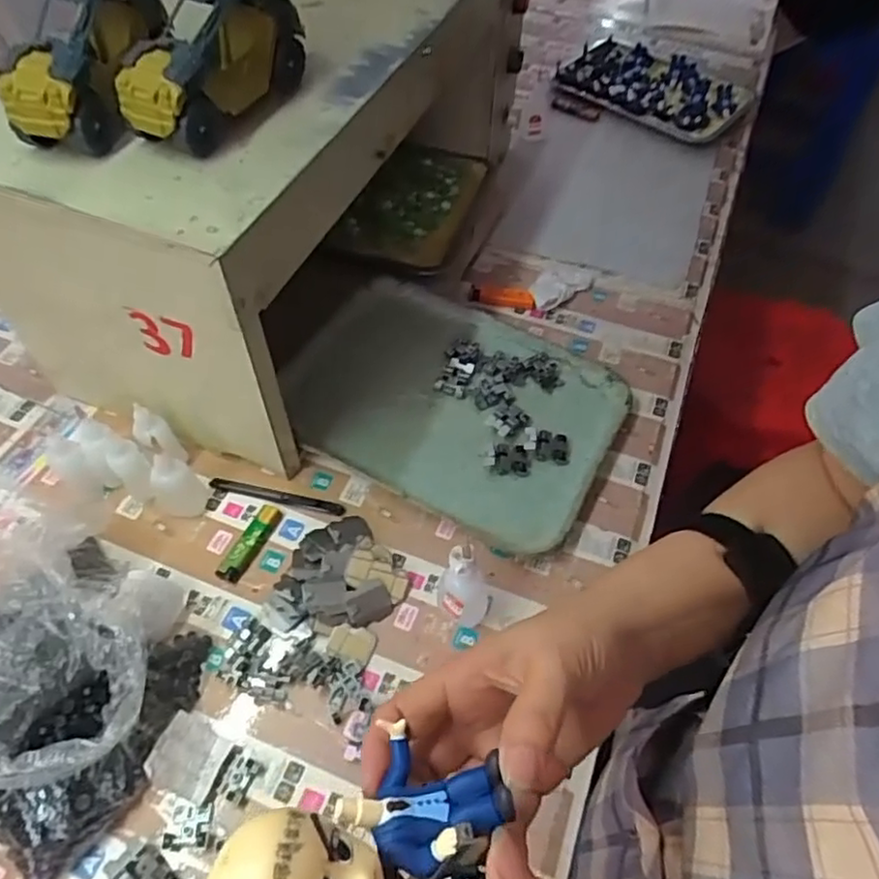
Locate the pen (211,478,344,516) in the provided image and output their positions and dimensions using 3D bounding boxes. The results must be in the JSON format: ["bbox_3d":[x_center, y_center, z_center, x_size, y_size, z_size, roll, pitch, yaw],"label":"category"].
[{"bbox_3d":[-0.159,0.054,0.642,0.133,0.010,0.011,13,53,5],"label":"pen"}]

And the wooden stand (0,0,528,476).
[{"bbox_3d":[-0.167,-0.330,0.741,0.314,0.293,0.638,21,55,11],"label":"wooden stand"}]

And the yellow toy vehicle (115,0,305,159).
[{"bbox_3d":[-0.168,-0.299,0.498,0.071,0.088,0.170,19,56,10],"label":"yellow toy vehicle"}]

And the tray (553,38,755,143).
[{"bbox_3d":[0.358,-0.598,1.111,0.300,0.025,0.215,39,60,23],"label":"tray"}]

